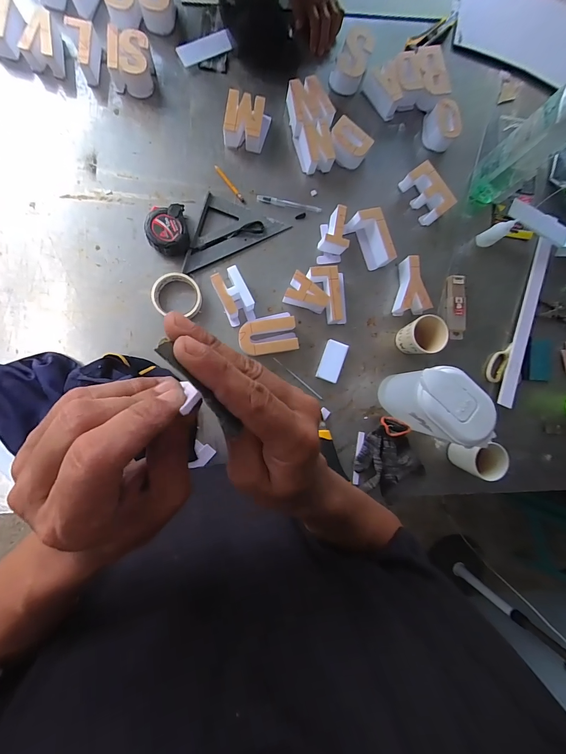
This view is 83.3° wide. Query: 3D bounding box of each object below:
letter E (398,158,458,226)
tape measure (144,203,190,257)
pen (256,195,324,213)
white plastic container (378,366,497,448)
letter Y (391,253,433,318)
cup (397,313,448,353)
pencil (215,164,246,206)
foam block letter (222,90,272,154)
[{"bbox_3d":[0.313,-0.398,0.693,0.057,0.057,0.116,-33,92,-8],"label":"letter E"},{"bbox_3d":[-0.225,-0.283,0.621,0.079,0.039,0.091,-13,89,-8],"label":"tape measure"},{"bbox_3d":[0.014,-0.368,0.675,0.138,0.007,0.015,5,85,-8],"label":"pen"},{"bbox_3d":[0.271,0.051,0.599,0.159,0.195,0.091,42,82,-4],"label":"white plastic container"},{"bbox_3d":[0.280,-0.192,0.681,0.068,0.061,0.118,8,86,-7],"label":"letter Y"},{"bbox_3d":[0.279,-0.081,0.660,0.069,0.100,0.073,0,89,-7],"label":"cup"},{"bbox_3d":[-0.109,-0.398,0.657,0.011,0.004,0.098,-39,92,-10],"label":"pencil"},{"bbox_3d":[-0.073,-0.518,0.649,0.086,0.049,0.095,10,85,-7],"label":"foam block letter"}]

